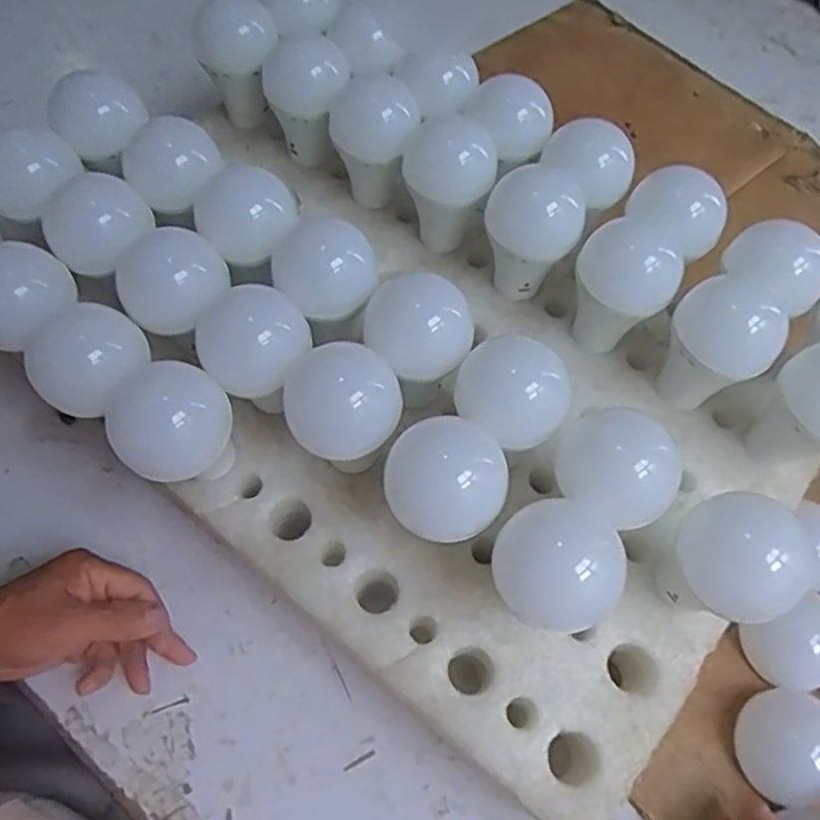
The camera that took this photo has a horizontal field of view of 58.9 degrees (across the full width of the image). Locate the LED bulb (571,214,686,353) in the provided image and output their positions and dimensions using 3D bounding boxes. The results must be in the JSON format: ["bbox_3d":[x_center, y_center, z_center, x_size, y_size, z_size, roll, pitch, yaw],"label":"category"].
[{"bbox_3d":[0.139,-0.076,0.494,0.067,0.093,0.056,26,62,12],"label":"LED bulb"}]

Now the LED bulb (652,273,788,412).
[{"bbox_3d":[0.197,-0.038,0.474,0.066,0.086,0.061,1,60,-2],"label":"LED bulb"}]

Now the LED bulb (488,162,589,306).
[{"bbox_3d":[0.082,-0.119,0.512,0.066,0.097,0.059,17,61,7],"label":"LED bulb"}]

